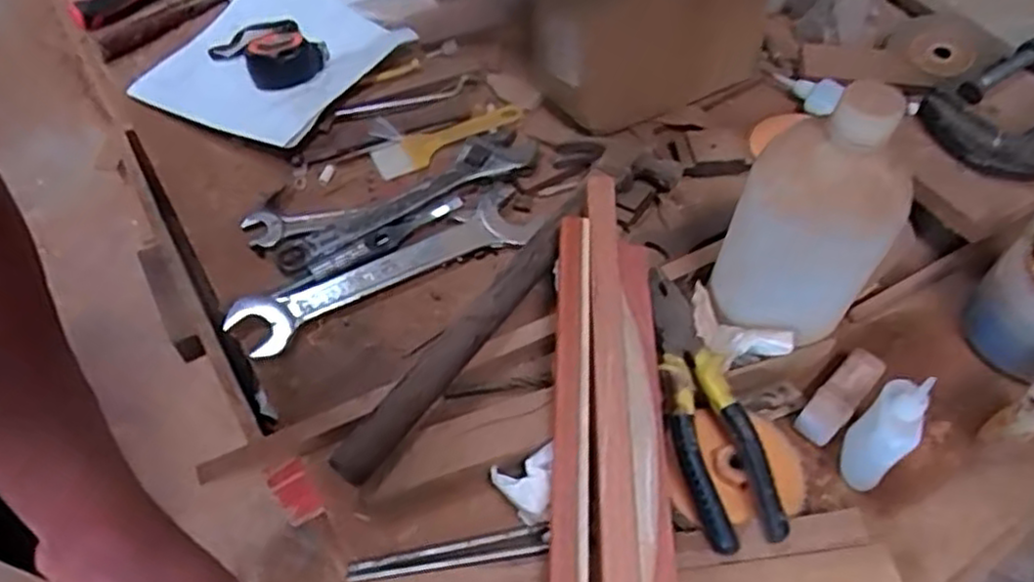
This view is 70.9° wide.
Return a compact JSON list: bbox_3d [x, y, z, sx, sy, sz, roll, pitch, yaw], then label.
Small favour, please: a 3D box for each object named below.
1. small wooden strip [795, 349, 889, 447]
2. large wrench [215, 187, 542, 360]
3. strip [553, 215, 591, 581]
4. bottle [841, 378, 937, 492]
[{"bbox_3d":[0.226,0.072,0.506,0.078,0.016,0.026,-45,62,-13],"label":"small wooden strip"},{"bbox_3d":[-0.104,-0.019,0.571,0.239,0.015,0.056,-25,58,-17],"label":"large wrench"},{"bbox_3d":[0.034,0.083,0.451,0.020,0.020,0.296,3,64,2],"label":"strip"},{"bbox_3d":[0.234,0.085,0.459,0.027,0.092,0.044,26,58,17],"label":"bottle"}]

